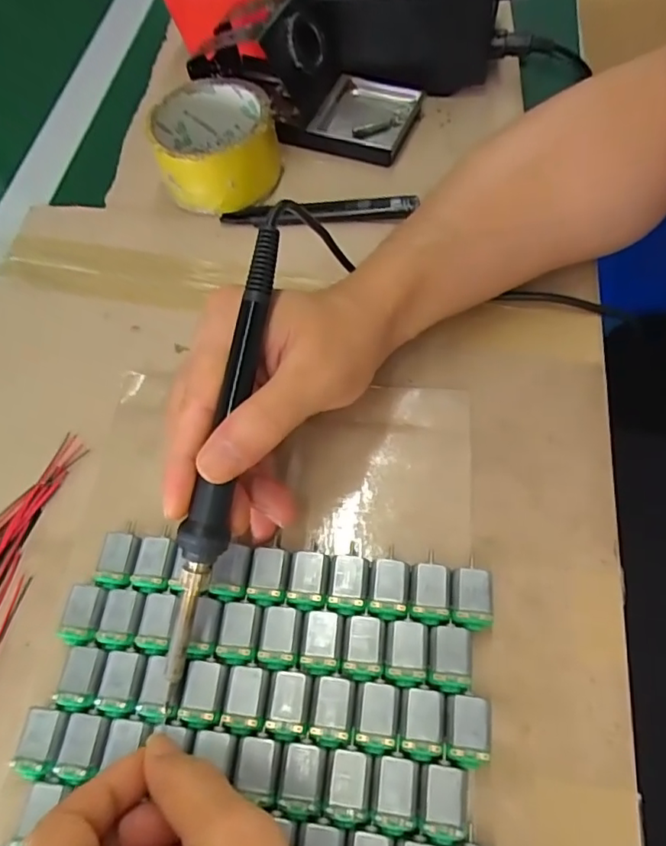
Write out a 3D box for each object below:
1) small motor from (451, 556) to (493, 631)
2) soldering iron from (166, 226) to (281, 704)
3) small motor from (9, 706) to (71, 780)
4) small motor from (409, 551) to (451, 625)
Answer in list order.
[{"bbox_3d":[0.065,0.083,0.262,0.018,0.016,0.029,4,64,6],"label":"small motor"},{"bbox_3d":[-0.048,0.017,0.237,0.017,0.015,0.206,12,90,10],"label":"soldering iron"},{"bbox_3d":[-0.128,0.142,0.248,0.019,0.017,0.027,2,64,5],"label":"small motor"},{"bbox_3d":[0.046,0.080,0.264,0.018,0.015,0.030,3,64,6],"label":"small motor"}]

